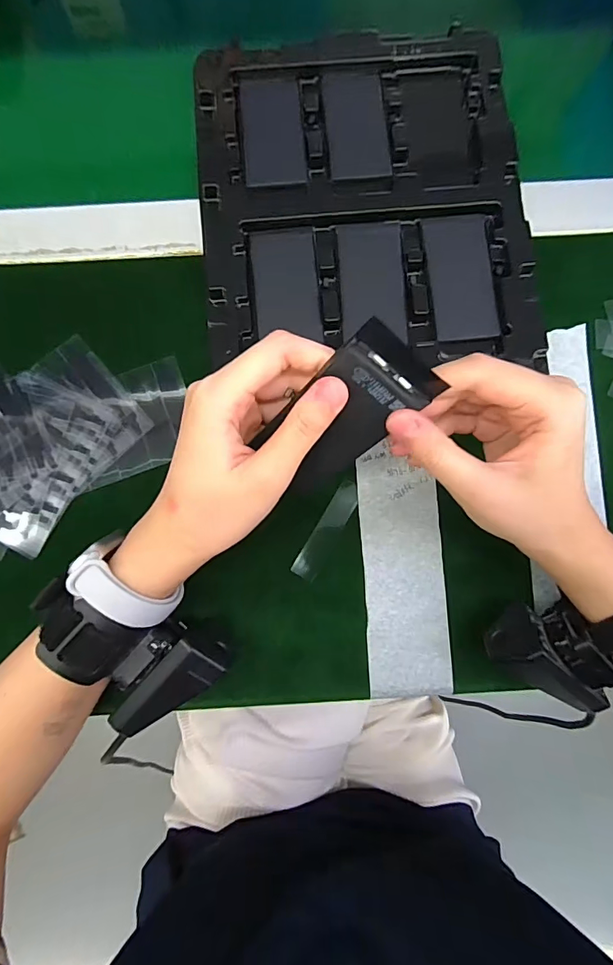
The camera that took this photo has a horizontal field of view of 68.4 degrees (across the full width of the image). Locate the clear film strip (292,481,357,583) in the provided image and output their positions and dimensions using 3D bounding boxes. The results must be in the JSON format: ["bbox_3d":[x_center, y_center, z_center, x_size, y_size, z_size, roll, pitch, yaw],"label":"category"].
[{"bbox_3d":[0.014,0.031,0.293,0.016,0.004,0.068,30,84,3],"label":"clear film strip"}]

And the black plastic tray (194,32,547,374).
[{"bbox_3d":[0.037,-0.203,0.314,0.218,0.009,0.250,-5,84,-1],"label":"black plastic tray"}]

